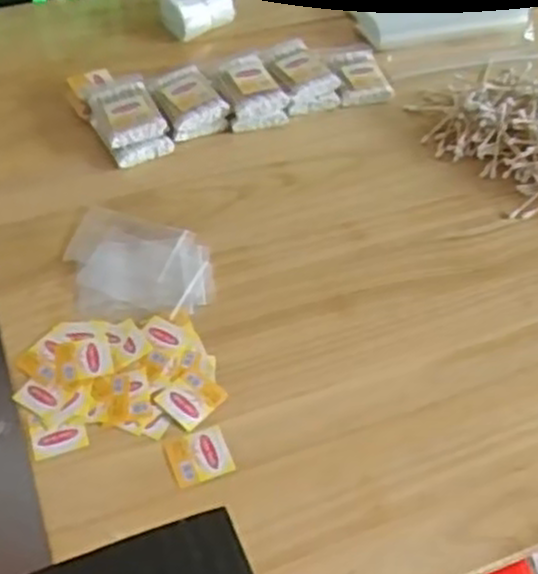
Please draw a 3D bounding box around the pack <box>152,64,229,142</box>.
[{"bbox_3d":[-0.082,-0.185,0.805,0.056,0.030,0.077,-21,56,-19],"label":"pack"}]

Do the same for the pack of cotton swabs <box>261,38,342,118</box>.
[{"bbox_3d":[0.033,-0.227,0.844,0.071,0.031,0.095,-13,54,-13],"label":"pack of cotton swabs"}]

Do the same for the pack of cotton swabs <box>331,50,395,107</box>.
[{"bbox_3d":[0.097,-0.230,0.859,0.061,0.016,0.079,-10,53,-11],"label":"pack of cotton swabs"}]

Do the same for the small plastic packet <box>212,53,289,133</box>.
[{"bbox_3d":[-0.023,-0.201,0.817,0.060,0.036,0.085,-19,56,-17],"label":"small plastic packet"}]

